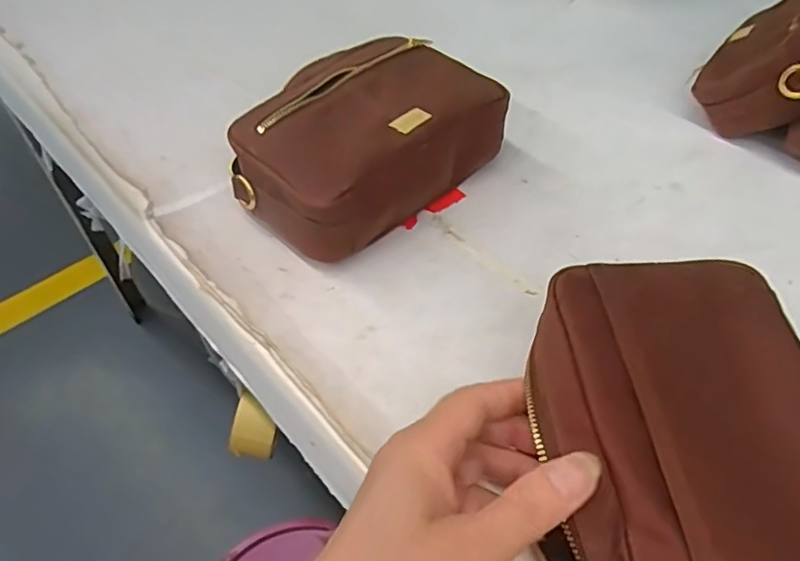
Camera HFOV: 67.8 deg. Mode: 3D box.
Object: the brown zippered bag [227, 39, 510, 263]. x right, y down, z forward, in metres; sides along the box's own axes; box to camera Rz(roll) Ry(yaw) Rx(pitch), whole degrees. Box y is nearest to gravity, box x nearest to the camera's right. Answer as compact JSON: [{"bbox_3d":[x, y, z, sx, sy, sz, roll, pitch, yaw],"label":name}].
[{"bbox_3d":[-0.029,-0.098,0.435,0.141,0.074,0.183,31,55,26],"label":"brown zippered bag"}]

